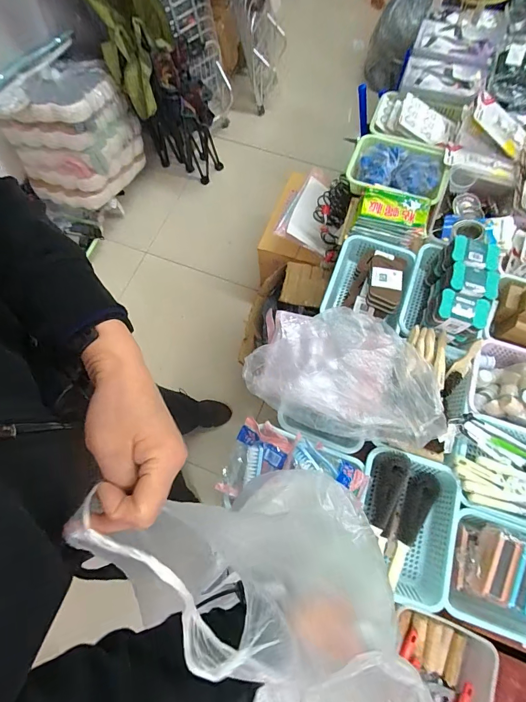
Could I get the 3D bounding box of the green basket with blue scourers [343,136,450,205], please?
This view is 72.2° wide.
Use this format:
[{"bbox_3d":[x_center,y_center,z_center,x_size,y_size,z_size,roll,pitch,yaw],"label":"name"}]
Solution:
[{"bbox_3d":[0.442,-0.604,1.194,0.307,0.052,0.267,17,72,7],"label":"green basket with blue scourers"}]

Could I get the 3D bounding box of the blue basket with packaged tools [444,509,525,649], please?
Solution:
[{"bbox_3d":[0.565,0.506,0.784,0.299,0.128,0.234,19,72,8],"label":"blue basket with packaged tools"}]

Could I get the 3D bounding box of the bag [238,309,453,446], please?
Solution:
[{"bbox_3d":[0.211,0.047,0.886,0.470,0.142,0.293,18,72,7],"label":"bag"}]

